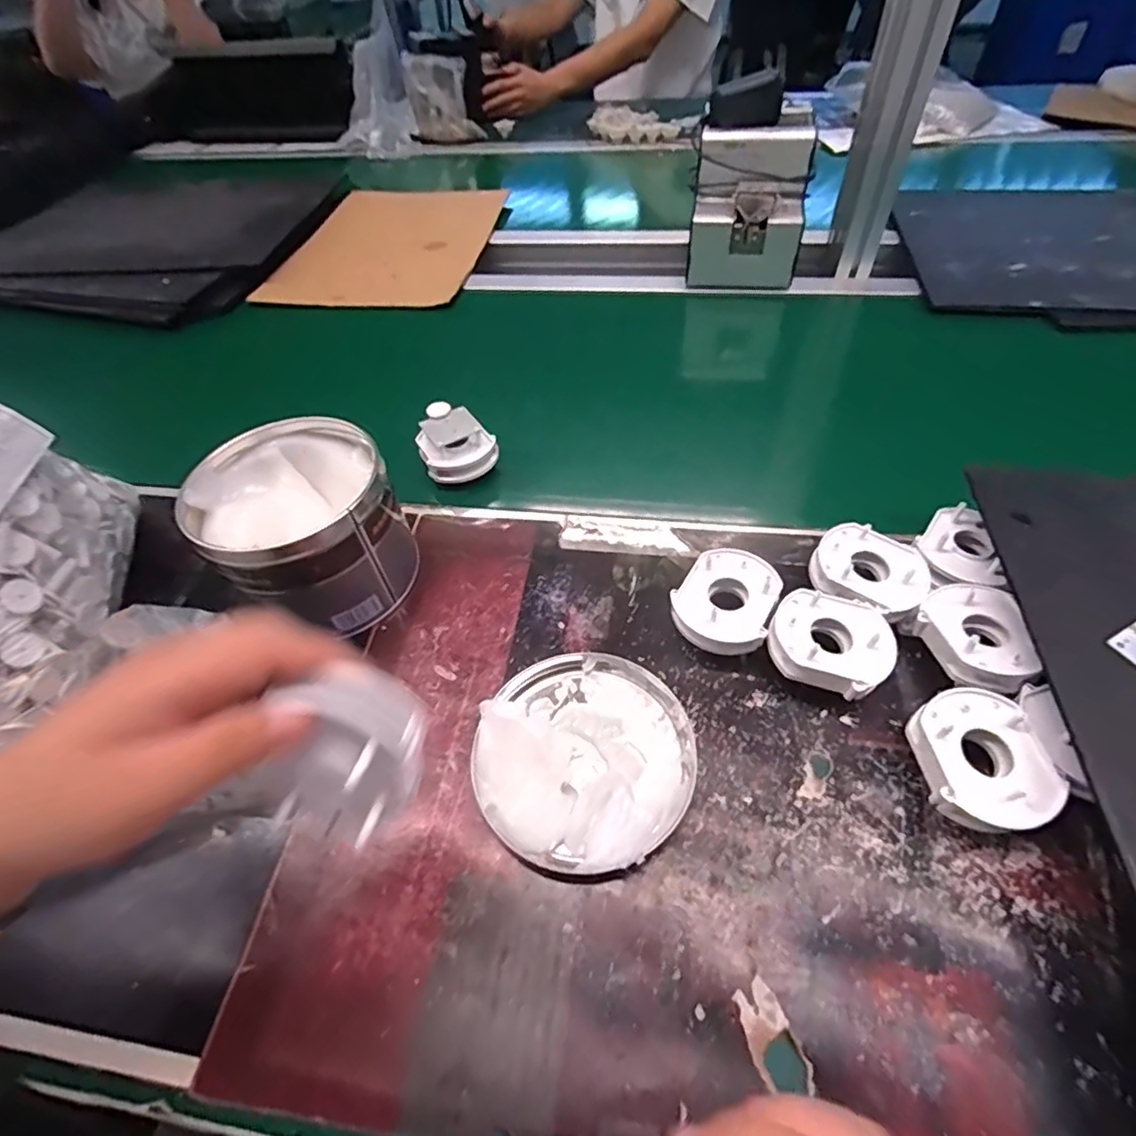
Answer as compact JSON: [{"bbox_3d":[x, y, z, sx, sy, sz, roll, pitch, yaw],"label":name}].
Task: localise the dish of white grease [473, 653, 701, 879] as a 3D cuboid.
[{"bbox_3d":[0.011,0.105,0.348,0.123,0.023,0.130,-2,52,3],"label":"dish of white grease"}]

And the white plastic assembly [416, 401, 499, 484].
[{"bbox_3d":[-0.100,-0.111,0.526,0.062,0.046,0.060,-21,53,-12],"label":"white plastic assembly"}]

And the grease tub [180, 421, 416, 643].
[{"bbox_3d":[-0.183,-0.026,0.426,0.125,0.098,0.129,-31,56,-19],"label":"grease tub"}]

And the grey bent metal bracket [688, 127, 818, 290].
[{"bbox_3d":[0.209,-0.418,0.691,0.125,0.134,0.085,7,51,10],"label":"grey bent metal bracket"}]

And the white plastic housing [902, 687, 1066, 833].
[{"bbox_3d":[0.221,0.100,0.312,0.064,0.020,0.071,-2,52,3],"label":"white plastic housing"}]

